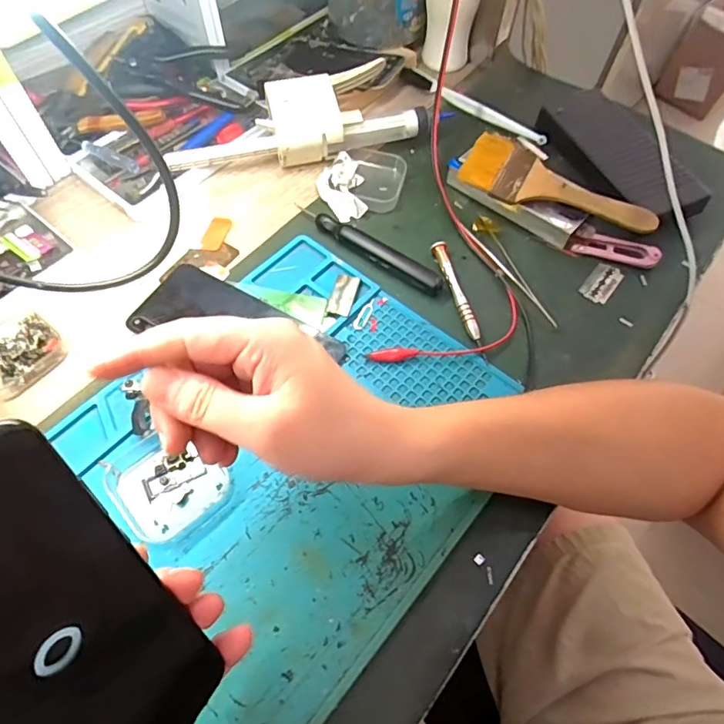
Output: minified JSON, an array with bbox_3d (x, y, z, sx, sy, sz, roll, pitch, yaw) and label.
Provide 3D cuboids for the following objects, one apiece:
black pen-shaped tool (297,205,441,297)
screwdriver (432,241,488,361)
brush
[{"bbox_3d":[0.003,-0.097,0.426,0.146,0.012,0.018,35,64,16],"label":"black pen-shaped tool"},{"bbox_3d":[0.077,-0.051,0.404,0.011,0.009,0.114,-10,61,-9],"label":"screwdriver"},{"bbox_3d":[0.162,-0.143,0.432,0.161,0.012,0.062,34,69,17],"label":"brush"}]

